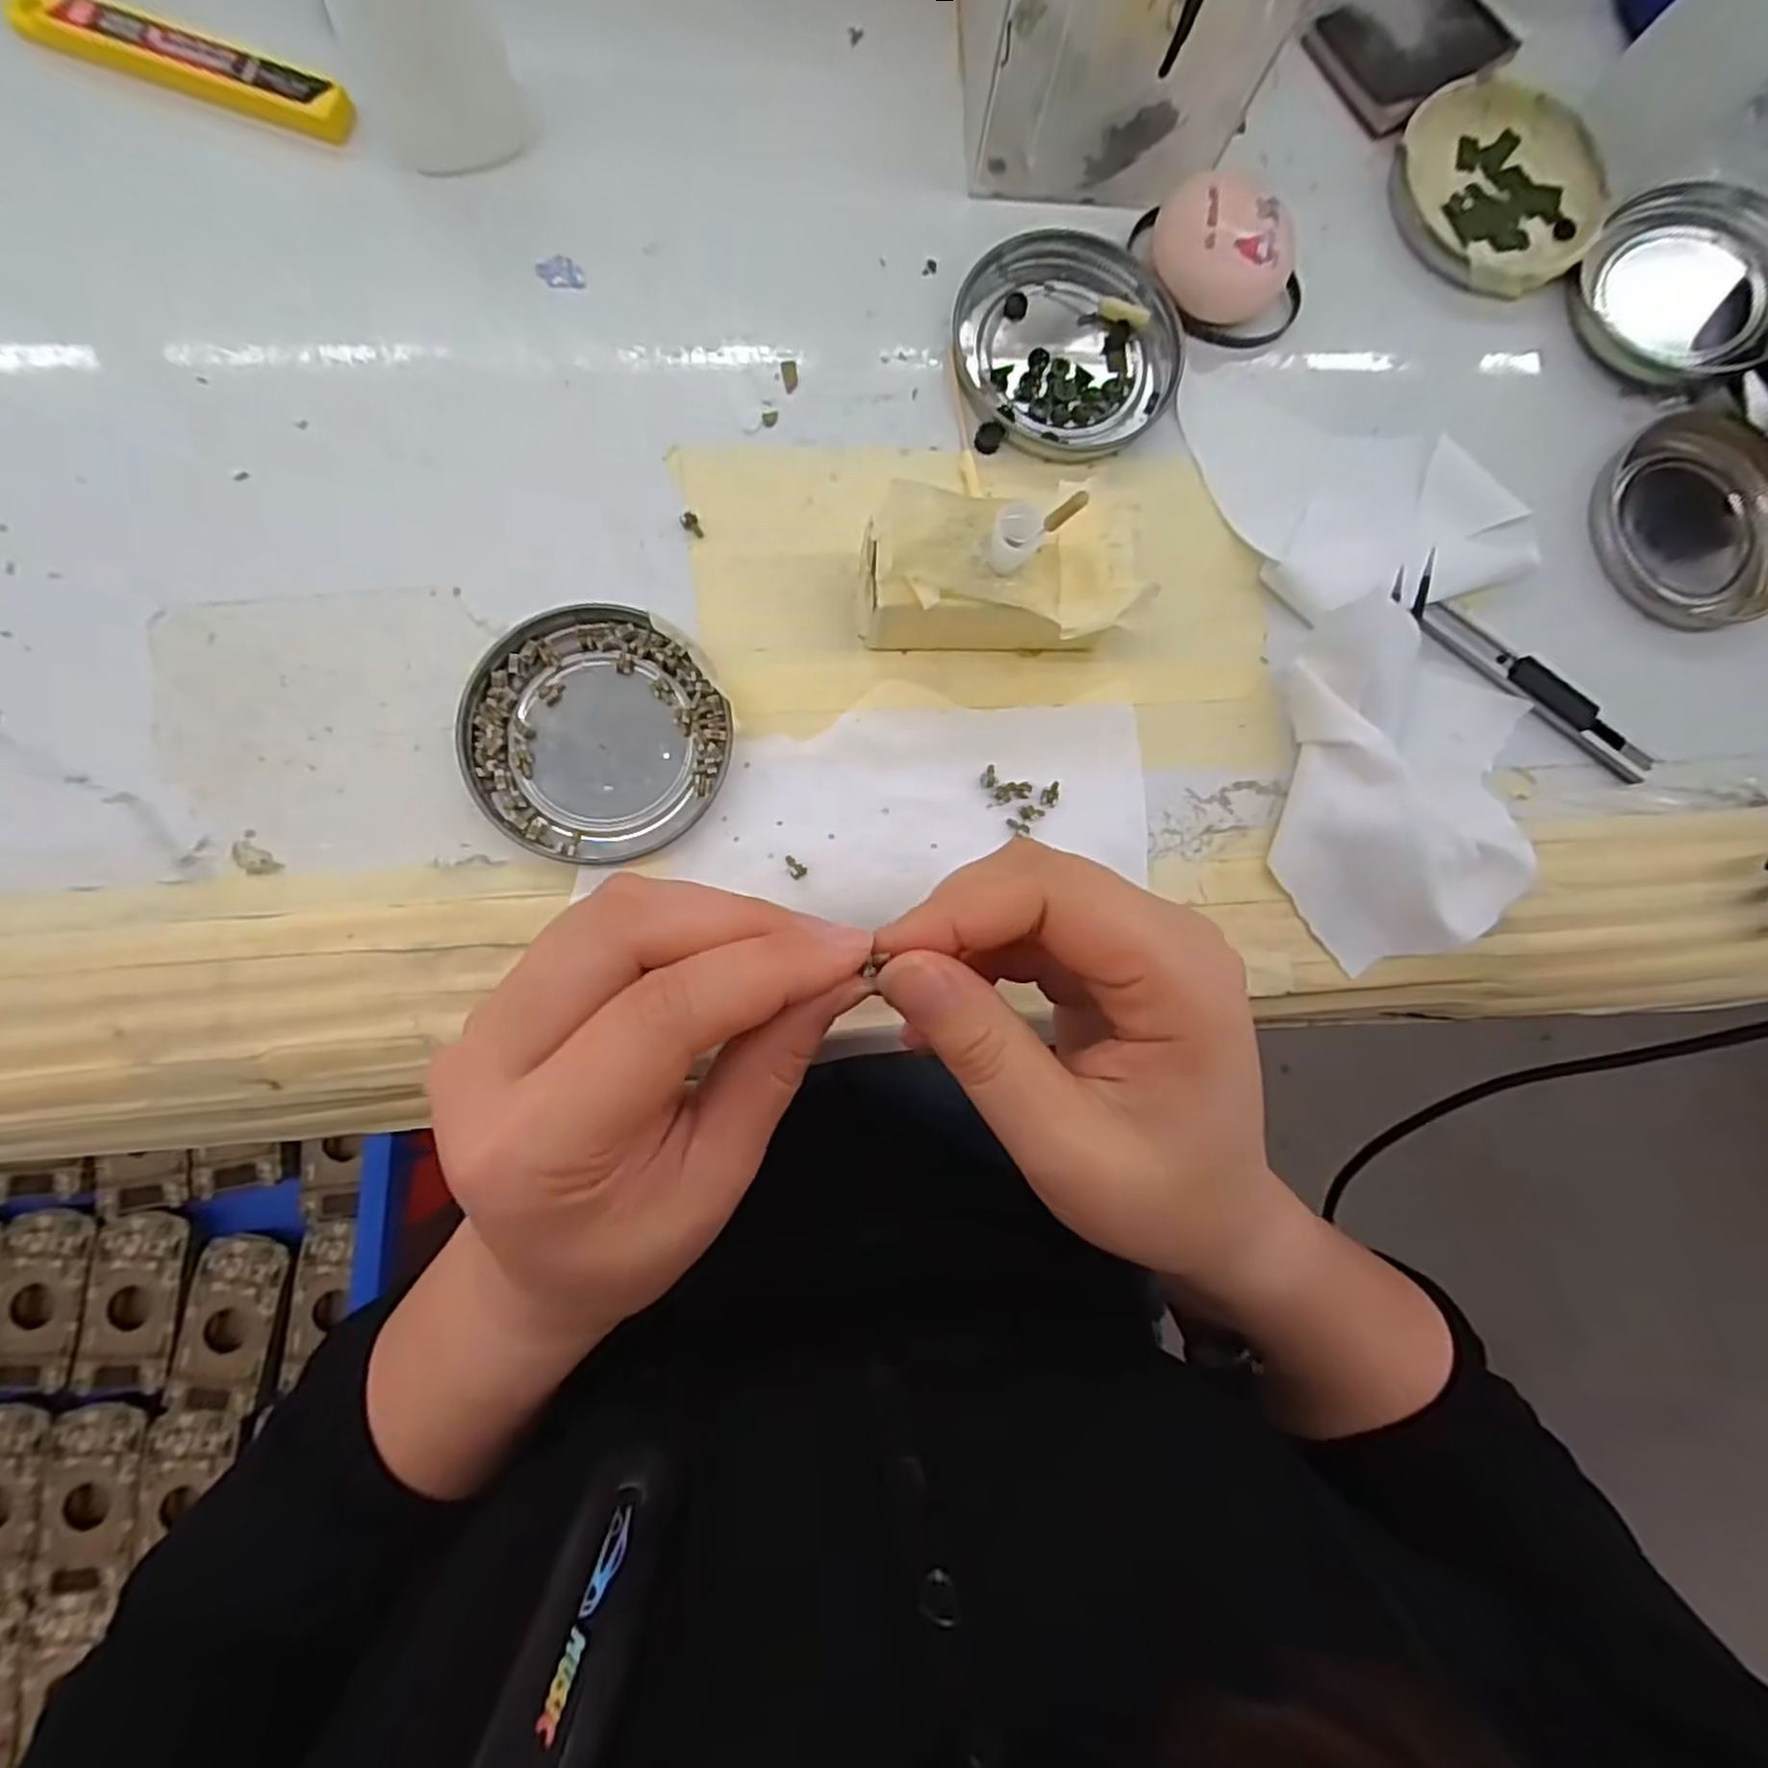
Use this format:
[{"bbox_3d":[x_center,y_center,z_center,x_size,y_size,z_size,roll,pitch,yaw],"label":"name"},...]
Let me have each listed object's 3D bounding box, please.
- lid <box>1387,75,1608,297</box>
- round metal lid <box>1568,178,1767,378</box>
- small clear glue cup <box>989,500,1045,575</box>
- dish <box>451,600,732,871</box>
[{"bbox_3d":[0.230,-0.261,0.289,0.077,0.010,0.077,0,85,-5],"label":"lid"},{"bbox_3d":[0.295,-0.224,0.282,0.070,0.025,0.067,0,85,-5],"label":"round metal lid"},{"bbox_3d":[0.037,-0.098,0.220,0.013,0.018,0.015,25,83,-2],"label":"small clear glue cup"},{"bbox_3d":[-0.089,-0.047,0.241,0.079,0.009,0.077,0,85,-5],"label":"dish"}]

